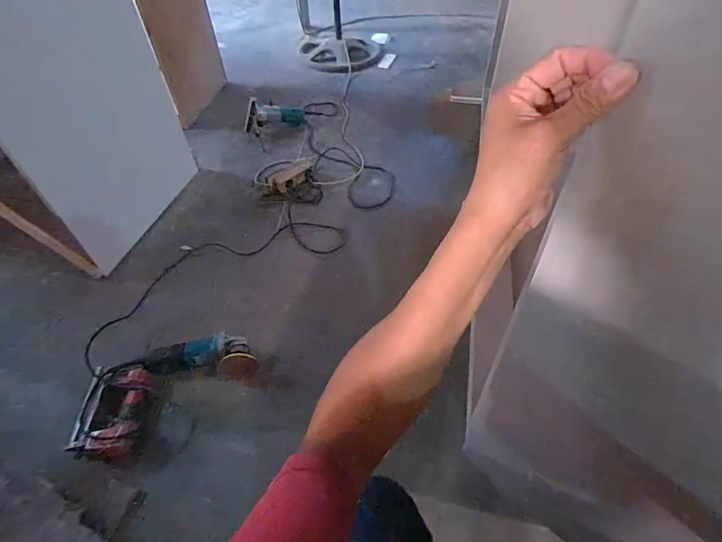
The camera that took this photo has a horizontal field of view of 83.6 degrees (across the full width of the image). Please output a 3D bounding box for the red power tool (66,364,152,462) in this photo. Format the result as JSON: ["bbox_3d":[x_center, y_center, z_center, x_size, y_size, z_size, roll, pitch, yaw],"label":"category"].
[{"bbox_3d":[-0.577,0.329,0.957,0.129,0.088,0.213,0,49,1],"label":"red power tool"}]

